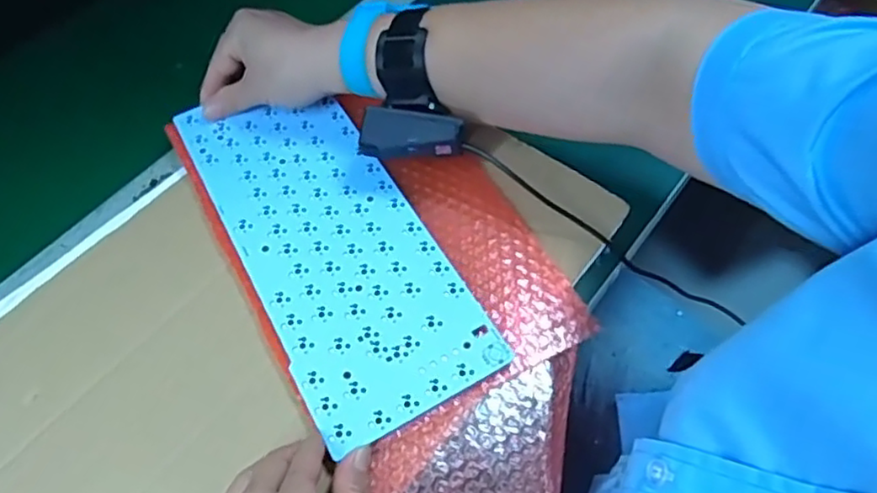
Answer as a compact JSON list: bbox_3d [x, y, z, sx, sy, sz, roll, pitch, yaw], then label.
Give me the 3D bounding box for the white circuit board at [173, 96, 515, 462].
[{"bbox_3d":[-0.078,-0.008,0.454,0.123,0.005,0.288,-29,61,-15],"label":"white circuit board"}]

